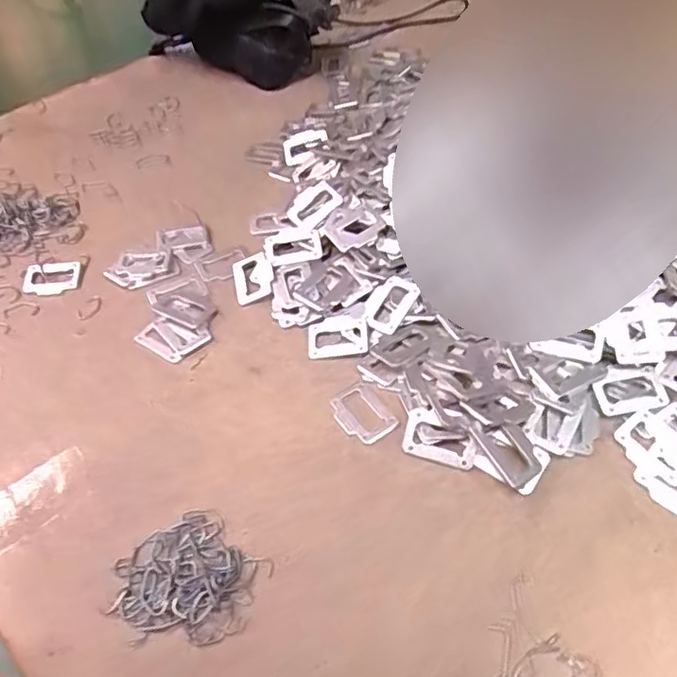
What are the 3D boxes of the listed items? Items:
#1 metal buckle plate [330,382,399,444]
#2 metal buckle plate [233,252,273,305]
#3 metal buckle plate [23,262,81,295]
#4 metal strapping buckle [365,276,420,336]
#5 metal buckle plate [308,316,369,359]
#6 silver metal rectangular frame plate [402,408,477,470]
[{"bbox_3d":[0.018,0.058,0.445,0.037,0.004,0.049,-29,55,-20],"label":"metal buckle plate"},{"bbox_3d":[-0.079,-0.056,0.535,0.037,0.004,0.050,-18,59,3],"label":"metal buckle plate"},{"bbox_3d":[-0.273,-0.057,0.547,0.050,0.007,0.032,-8,50,-4],"label":"metal buckle plate"},{"bbox_3d":[0.044,-0.029,0.494,0.035,0.005,0.052,24,72,31],"label":"metal strapping buckle"},{"bbox_3d":[0.000,-0.003,0.487,0.049,0.004,0.039,-3,50,0],"label":"metal buckle plate"},{"bbox_3d":[0.075,0.073,0.419,0.052,0.004,0.034,15,92,9],"label":"silver metal rectangular frame plate"}]

